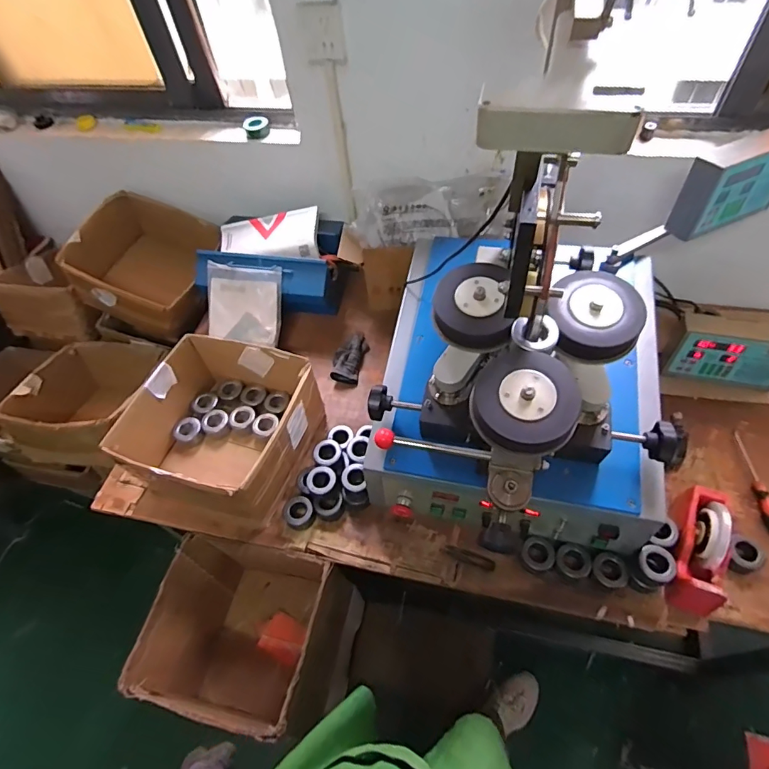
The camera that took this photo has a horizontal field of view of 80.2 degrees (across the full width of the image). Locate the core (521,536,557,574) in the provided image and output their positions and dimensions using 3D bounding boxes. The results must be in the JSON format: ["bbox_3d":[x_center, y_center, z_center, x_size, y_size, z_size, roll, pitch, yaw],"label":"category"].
[{"bbox_3d":[0.286,0.319,0.852,0.058,0.024,0.057,-3,54,4],"label":"core"}]

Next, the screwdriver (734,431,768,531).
[{"bbox_3d":[0.741,0.189,0.900,0.029,0.023,0.220,4,55,8],"label":"screwdriver"}]

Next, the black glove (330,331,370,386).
[{"bbox_3d":[-0.090,-0.075,1.179,0.079,0.036,0.163,9,56,12],"label":"black glove"}]

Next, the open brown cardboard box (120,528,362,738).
[{"bbox_3d":[-0.279,0.526,0.965,0.326,0.319,0.287,8,56,11],"label":"open brown cardboard box"}]

